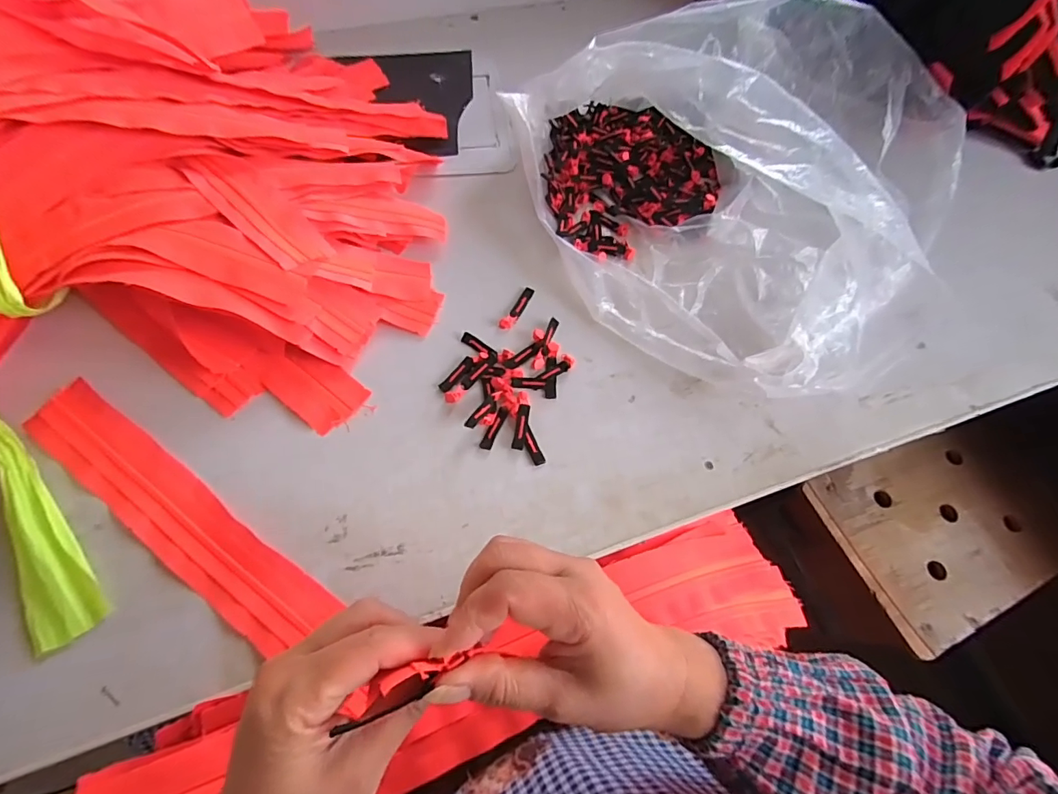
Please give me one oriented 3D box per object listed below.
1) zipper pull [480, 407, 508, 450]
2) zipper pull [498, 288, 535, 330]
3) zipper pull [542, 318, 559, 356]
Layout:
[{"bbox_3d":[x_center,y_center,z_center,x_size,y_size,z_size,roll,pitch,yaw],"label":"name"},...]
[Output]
[{"bbox_3d":[-0.035,0.031,0.469,0.012,0.004,0.047,22,65,7],"label":"zipper pull"},{"bbox_3d":[-0.013,-0.103,0.534,0.014,0.007,0.064,26,65,9],"label":"zipper pull"},{"bbox_3d":[0.023,-0.066,0.518,0.009,0.007,0.049,15,64,6],"label":"zipper pull"}]

